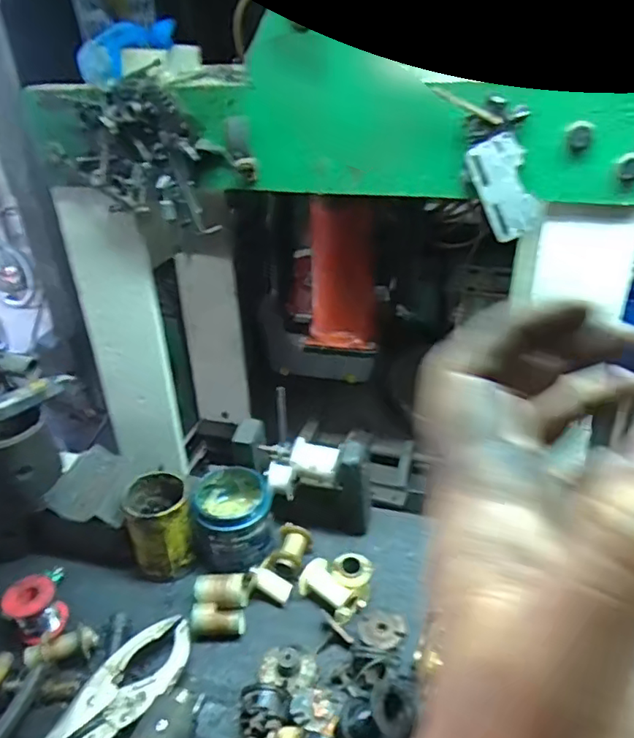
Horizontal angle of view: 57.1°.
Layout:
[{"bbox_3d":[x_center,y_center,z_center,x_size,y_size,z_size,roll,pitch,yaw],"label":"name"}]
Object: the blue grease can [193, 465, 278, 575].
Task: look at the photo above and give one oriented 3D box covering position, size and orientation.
[{"bbox_3d":[-0.100,0.190,0.717,0.095,0.090,0.104,-9,32,-12],"label":"blue grease can"}]

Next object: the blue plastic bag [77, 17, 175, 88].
[{"bbox_3d":[-0.249,-0.430,0.774,0.033,0.053,0.146,26,61,38],"label":"blue plastic bag"}]

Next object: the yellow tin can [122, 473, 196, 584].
[{"bbox_3d":[-0.190,0.195,0.712,0.074,0.109,0.081,-13,33,-17],"label":"yellow tin can"}]

